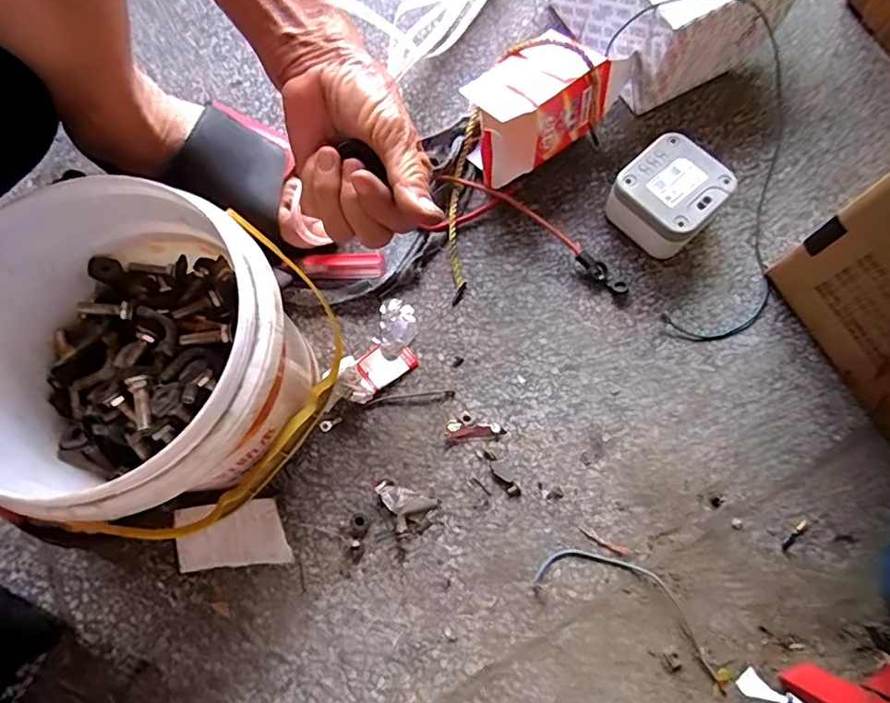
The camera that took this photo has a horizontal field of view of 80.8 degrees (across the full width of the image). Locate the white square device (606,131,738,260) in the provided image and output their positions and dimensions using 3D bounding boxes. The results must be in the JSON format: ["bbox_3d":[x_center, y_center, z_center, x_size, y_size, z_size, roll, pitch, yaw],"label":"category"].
[{"bbox_3d":[0.178,-0.121,0.419,0.075,0.049,0.076,-42,77,-9],"label":"white square device"}]

